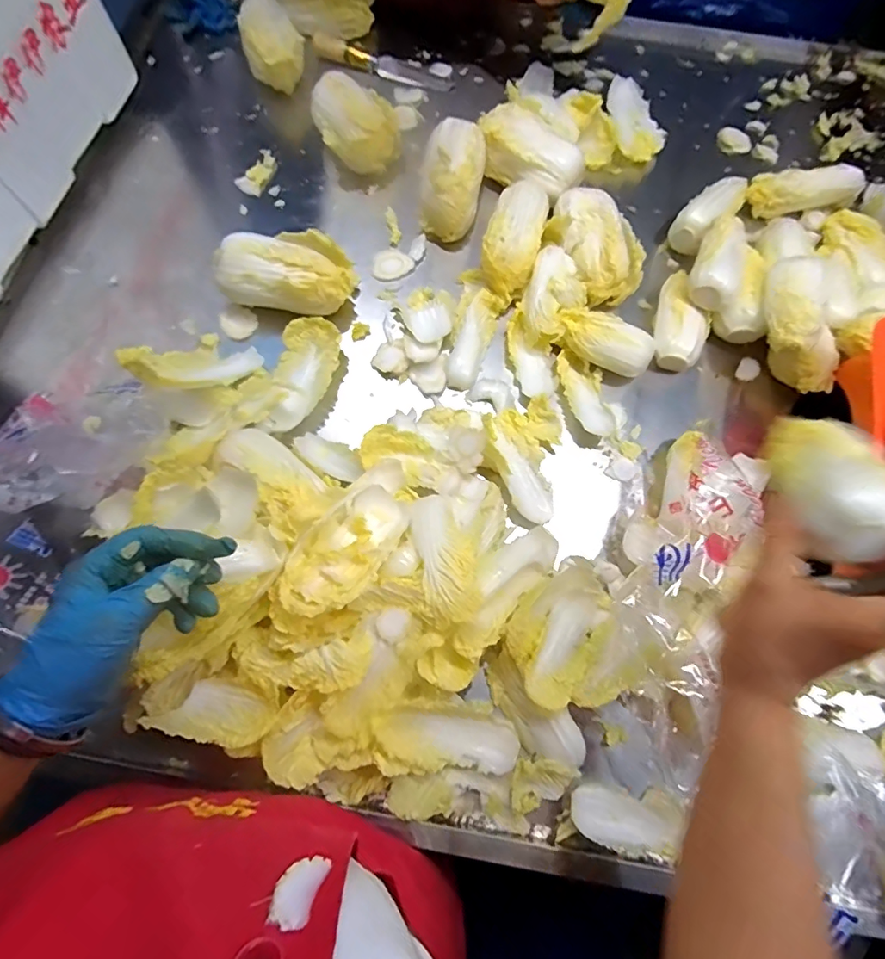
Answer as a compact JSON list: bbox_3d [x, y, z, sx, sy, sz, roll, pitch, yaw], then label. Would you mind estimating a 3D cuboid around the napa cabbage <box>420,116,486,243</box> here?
[{"bbox_3d":[0.009,-0.364,0.598,0.074,0.081,0.129,11,72,3],"label":"napa cabbage"}]

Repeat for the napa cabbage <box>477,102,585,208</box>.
[{"bbox_3d":[0.102,-0.395,0.608,0.075,0.064,0.145,-40,76,-12],"label":"napa cabbage"}]

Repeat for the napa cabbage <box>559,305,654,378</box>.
[{"bbox_3d":[0.176,-0.150,0.539,0.105,0.039,0.049,28,74,8],"label":"napa cabbage"}]

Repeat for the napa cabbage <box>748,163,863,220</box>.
[{"bbox_3d":[0.454,-0.361,0.613,0.138,0.045,0.045,-7,72,-3],"label":"napa cabbage"}]

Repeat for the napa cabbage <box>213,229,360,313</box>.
[{"bbox_3d":[-0.176,-0.232,0.550,0.142,0.069,0.092,6,72,2],"label":"napa cabbage"}]

